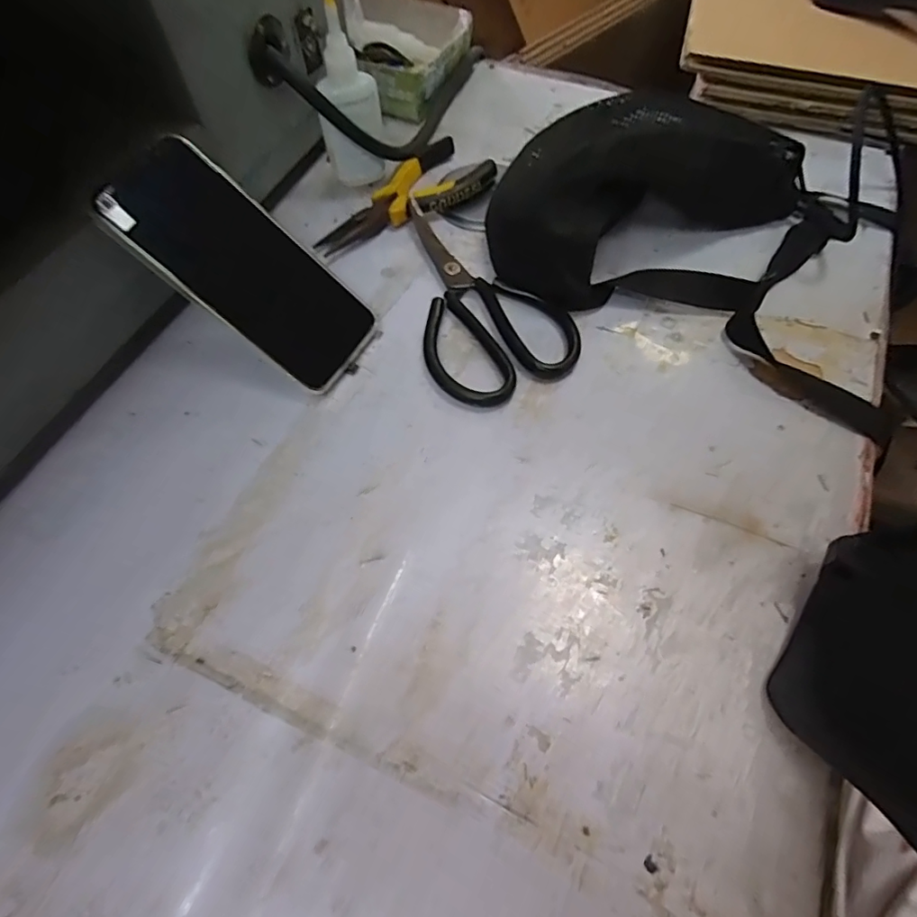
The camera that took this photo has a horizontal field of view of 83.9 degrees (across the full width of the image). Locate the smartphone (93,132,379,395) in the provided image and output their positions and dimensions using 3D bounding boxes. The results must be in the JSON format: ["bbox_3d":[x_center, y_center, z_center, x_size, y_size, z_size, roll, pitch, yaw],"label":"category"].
[{"bbox_3d":[-0.130,-0.118,0.321,0.162,0.010,0.079,40,64,-20],"label":"smartphone"}]

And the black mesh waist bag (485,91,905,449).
[{"bbox_3d":[0.186,-0.177,0.361,0.284,0.081,0.221,27,65,13],"label":"black mesh waist bag"}]

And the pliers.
[{"bbox_3d":[-0.047,-0.210,0.409,0.150,0.021,0.069,-35,67,-17],"label":"pliers"}]

